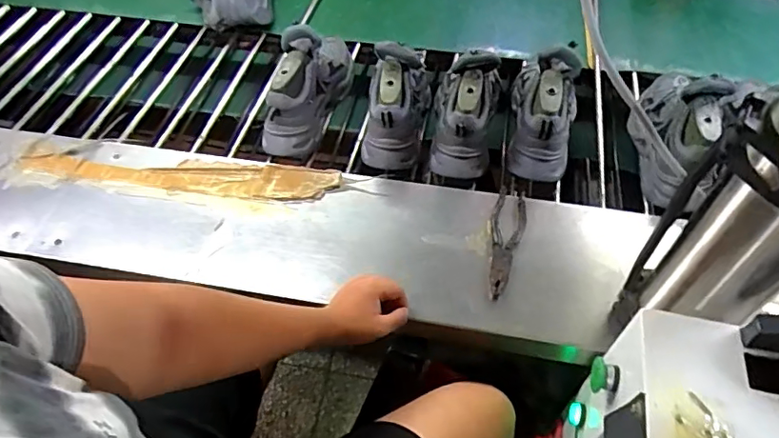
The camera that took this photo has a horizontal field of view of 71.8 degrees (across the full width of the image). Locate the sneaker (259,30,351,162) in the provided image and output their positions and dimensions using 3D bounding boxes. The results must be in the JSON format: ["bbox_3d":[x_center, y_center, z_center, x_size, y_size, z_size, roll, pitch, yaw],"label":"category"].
[{"bbox_3d":[-0.143,-0.244,0.931,0.083,0.148,0.234,12,55,11],"label":"sneaker"}]

